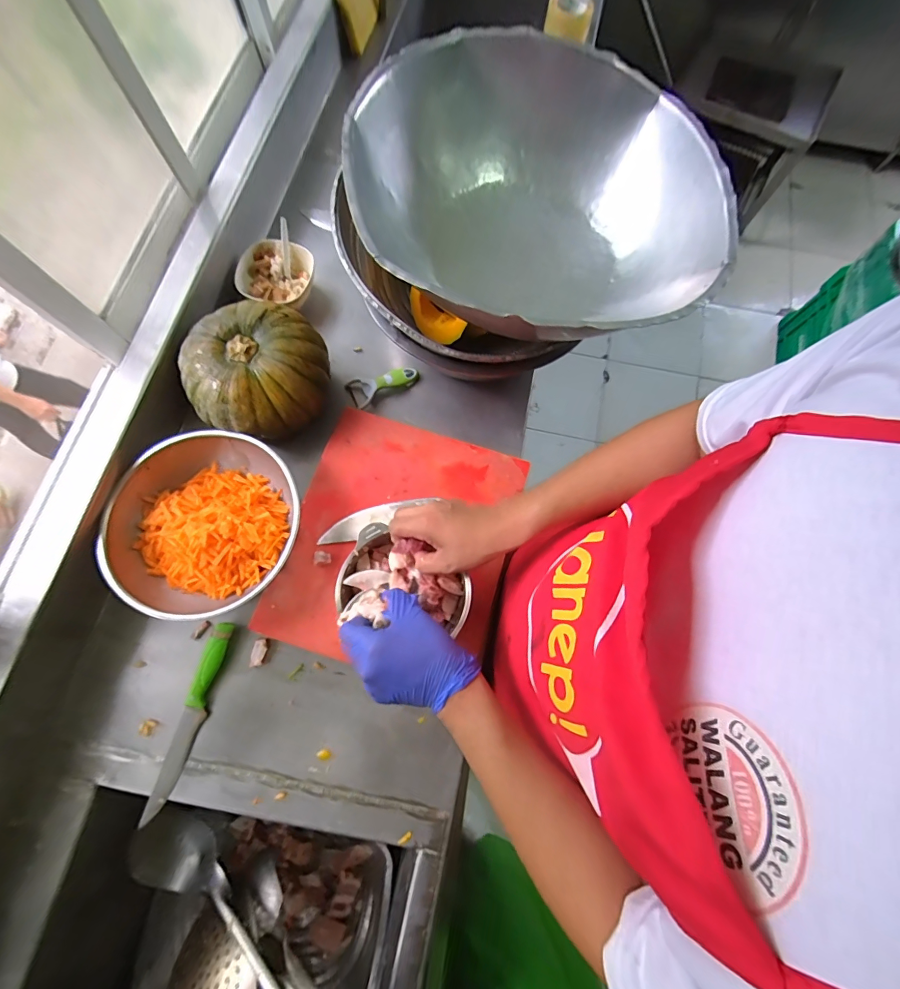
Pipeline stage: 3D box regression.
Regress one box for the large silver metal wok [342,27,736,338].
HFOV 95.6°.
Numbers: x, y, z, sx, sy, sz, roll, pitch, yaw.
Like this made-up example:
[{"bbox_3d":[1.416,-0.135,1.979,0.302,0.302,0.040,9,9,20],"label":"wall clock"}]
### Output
[{"bbox_3d":[0.114,-0.412,0.592,0.475,0.176,0.508,-8,75,-3],"label":"large silver metal wok"}]

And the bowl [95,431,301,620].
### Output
[{"bbox_3d":[-0.367,0.045,0.633,0.268,0.086,0.270,0,74,-1],"label":"bowl"}]

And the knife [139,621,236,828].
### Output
[{"bbox_3d":[-0.375,0.323,0.586,0.030,0.036,0.272,17,75,4],"label":"knife"}]

